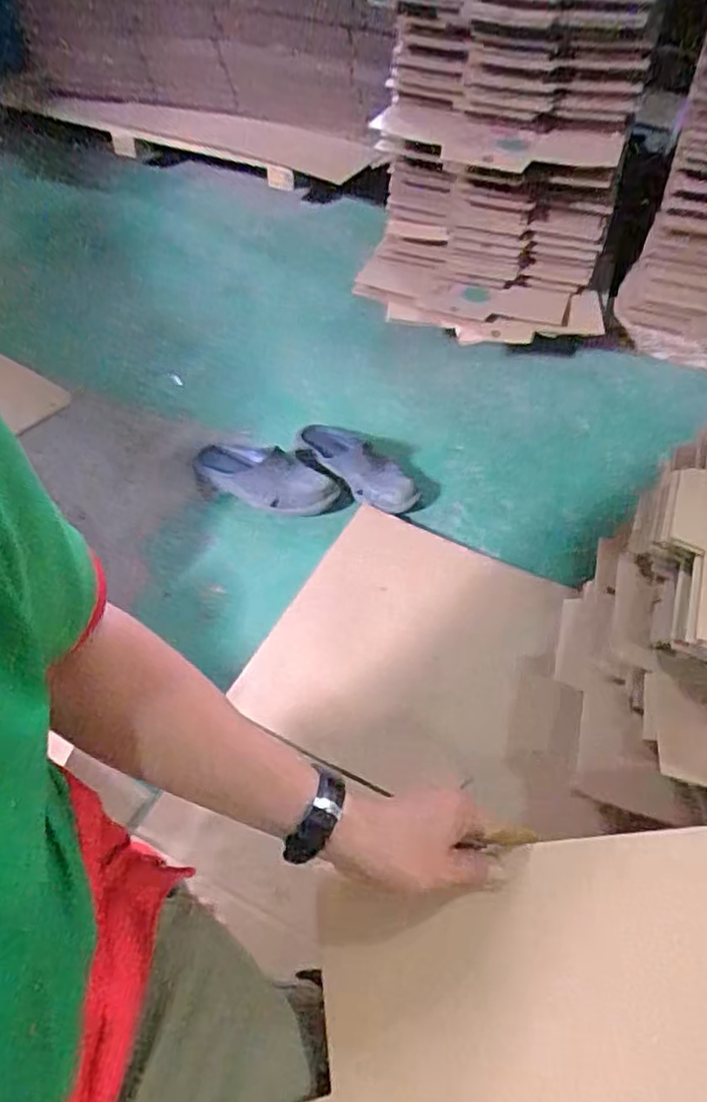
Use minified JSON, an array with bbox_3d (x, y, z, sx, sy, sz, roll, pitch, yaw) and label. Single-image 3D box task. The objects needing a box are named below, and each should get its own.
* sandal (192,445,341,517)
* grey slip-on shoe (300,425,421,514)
[{"bbox_3d":[-0.150,-0.117,1.138,0.259,0.059,0.098,22,52,16],"label":"sandal"},{"bbox_3d":[0.007,-0.137,1.158,0.089,0.066,0.233,-30,56,-25],"label":"grey slip-on shoe"}]

